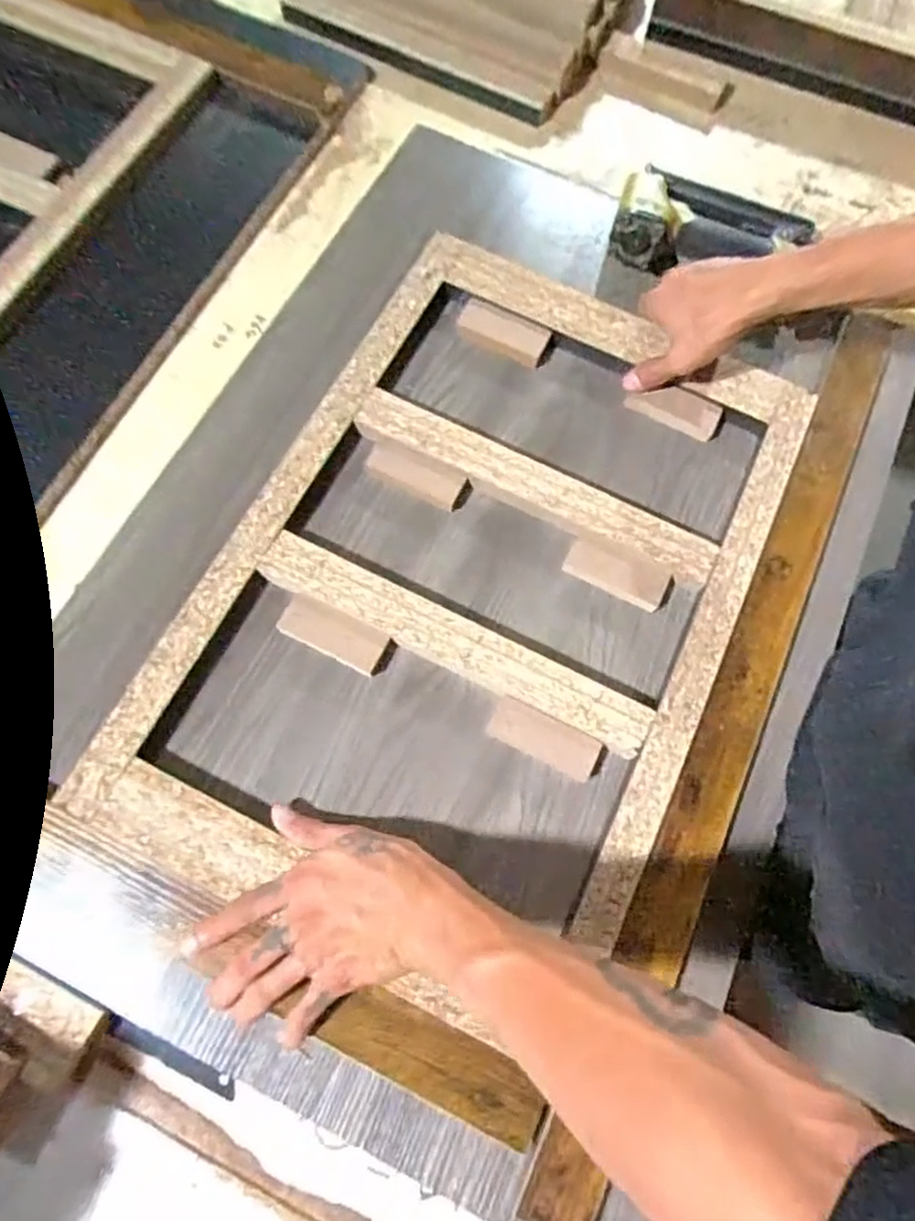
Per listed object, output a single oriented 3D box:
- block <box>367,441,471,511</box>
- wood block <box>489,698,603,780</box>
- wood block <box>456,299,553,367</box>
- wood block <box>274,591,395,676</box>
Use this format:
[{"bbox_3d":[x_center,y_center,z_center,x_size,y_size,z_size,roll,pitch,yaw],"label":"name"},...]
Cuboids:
[{"bbox_3d":[-0.032,-0.109,0.554,0.083,0.018,0.027,24,71,4],"label":"block"},{"bbox_3d":[0.066,0.095,0.501,0.084,0.018,0.029,25,71,5],"label":"wood block"},{"bbox_3d":[0.040,-0.244,0.605,0.084,0.018,0.034,24,71,4],"label":"wood block"},{"bbox_3d":[-0.091,0.020,0.515,0.084,0.024,0.031,24,71,4],"label":"wood block"}]

